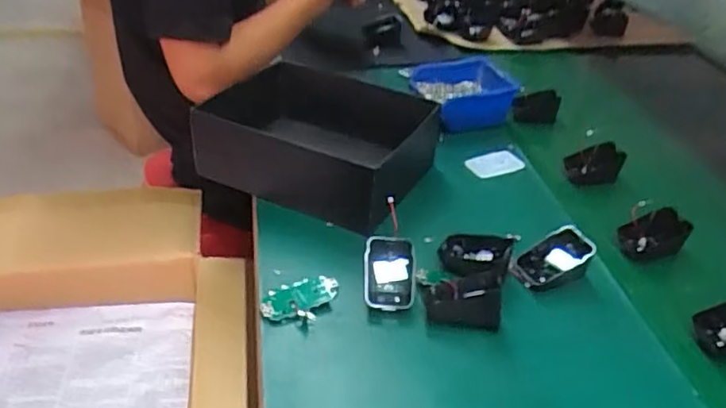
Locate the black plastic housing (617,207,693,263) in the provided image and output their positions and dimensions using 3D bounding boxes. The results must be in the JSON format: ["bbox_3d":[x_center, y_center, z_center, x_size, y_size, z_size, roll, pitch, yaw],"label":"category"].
[{"bbox_3d":[0.312,0.034,0.658,0.077,0.030,0.041,-17,39,-23],"label":"black plastic housing"}]

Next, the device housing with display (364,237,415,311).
[{"bbox_3d":[0.025,0.064,0.575,0.047,0.013,0.066,2,78,-5],"label":"device housing with display"}]

